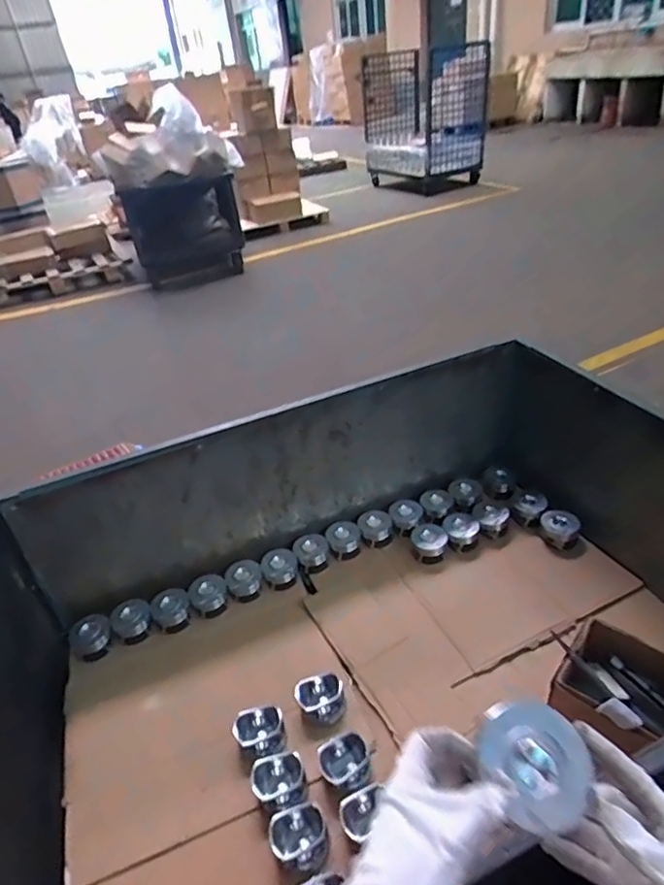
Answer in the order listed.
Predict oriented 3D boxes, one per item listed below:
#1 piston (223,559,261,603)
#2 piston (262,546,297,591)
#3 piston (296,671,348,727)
[{"bbox_3d":[-0.179,0.289,1.138,0.076,0.046,0.061,-26,39,-24],"label":"piston"},{"bbox_3d":[-0.110,0.264,1.156,0.074,0.050,0.073,-11,36,-5],"label":"piston"},{"bbox_3d":[-0.014,0.418,0.895,0.075,0.046,0.072,-5,35,4],"label":"piston"}]

